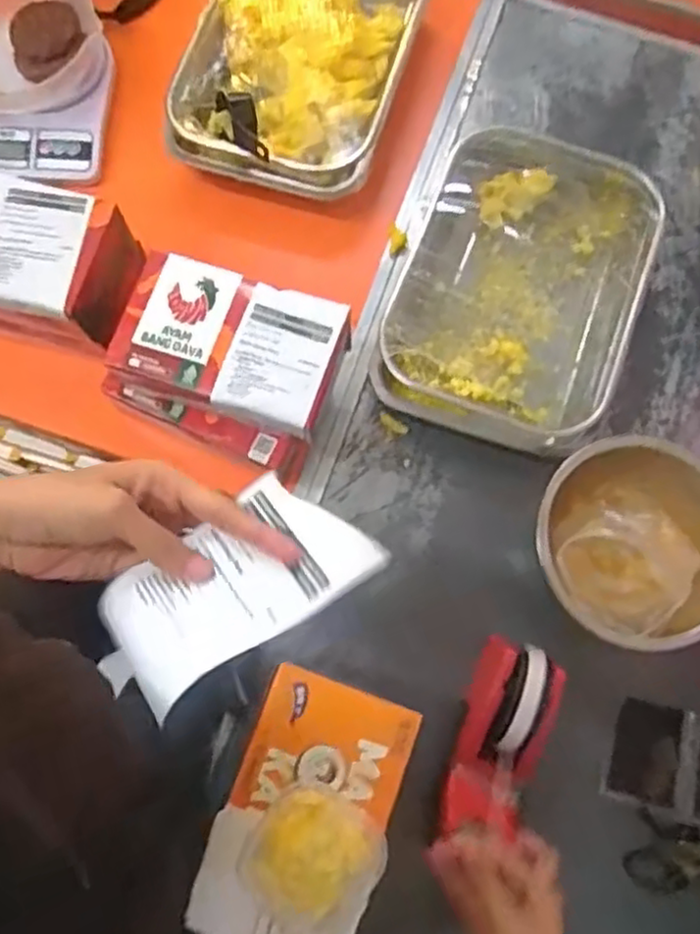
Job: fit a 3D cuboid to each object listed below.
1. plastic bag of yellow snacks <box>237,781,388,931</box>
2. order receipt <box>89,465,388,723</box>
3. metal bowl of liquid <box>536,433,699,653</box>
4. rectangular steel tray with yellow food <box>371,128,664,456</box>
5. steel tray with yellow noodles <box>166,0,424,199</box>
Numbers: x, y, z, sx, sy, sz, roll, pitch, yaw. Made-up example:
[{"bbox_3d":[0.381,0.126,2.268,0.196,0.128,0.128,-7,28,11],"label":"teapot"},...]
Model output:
[{"bbox_3d":[-0.025,0.256,0.453,0.083,0.033,0.084,42,79,9],"label":"plastic bag of yellow snacks"},{"bbox_3d":[-0.062,0.060,0.365,0.143,0.034,0.077,-35,79,-9],"label":"order receipt"},{"bbox_3d":[0.247,0.074,0.608,0.172,0.080,0.166,0,76,-1],"label":"metal bowl of liquid"},{"bbox_3d":[0.163,-0.177,0.680,0.223,0.059,0.310,20,76,4],"label":"rectangular steel tray with yellow food"},{"bbox_3d":[-0.054,-0.440,0.740,0.223,0.060,0.321,17,76,3],"label":"steel tray with yellow noodles"}]

